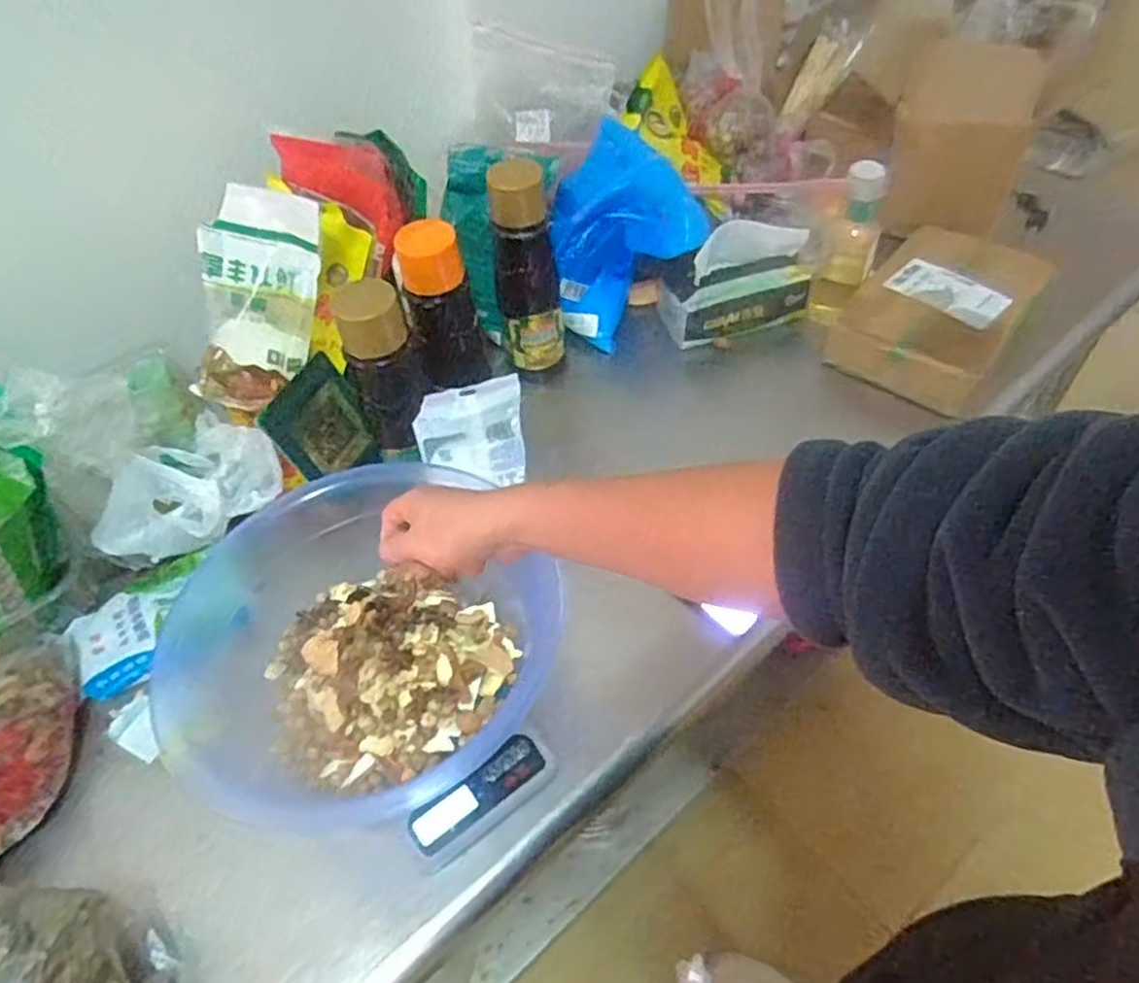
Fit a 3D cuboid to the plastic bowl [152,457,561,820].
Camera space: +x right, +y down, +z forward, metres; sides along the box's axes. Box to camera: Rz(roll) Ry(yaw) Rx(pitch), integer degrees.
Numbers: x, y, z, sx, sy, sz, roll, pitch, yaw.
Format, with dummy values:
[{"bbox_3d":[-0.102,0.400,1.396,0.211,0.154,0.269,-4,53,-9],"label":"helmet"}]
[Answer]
[{"bbox_3d":[-0.176,0.113,0.638,0.315,0.099,0.280,-17,53,-9],"label":"plastic bowl"}]

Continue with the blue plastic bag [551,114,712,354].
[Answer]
[{"bbox_3d":[0.073,-0.318,0.942,0.186,0.172,0.190,2,52,6],"label":"blue plastic bag"}]

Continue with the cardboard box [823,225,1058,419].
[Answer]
[{"bbox_3d":[0.421,-0.205,0.876,0.170,0.083,0.199,32,61,26],"label":"cardboard box"}]

